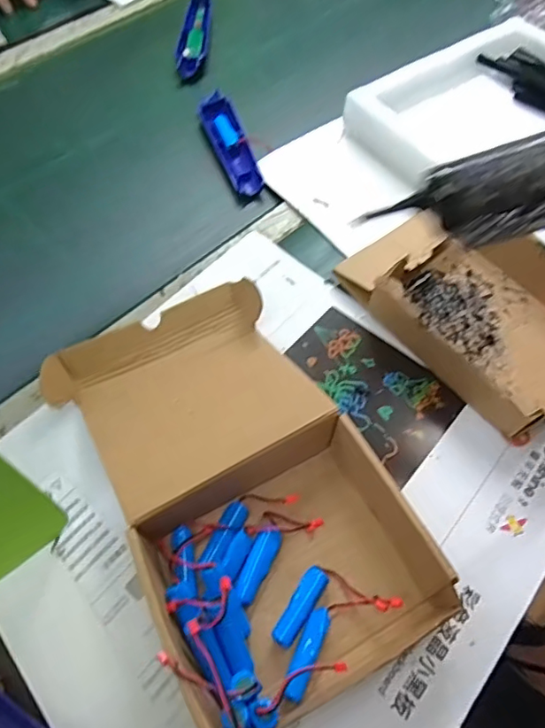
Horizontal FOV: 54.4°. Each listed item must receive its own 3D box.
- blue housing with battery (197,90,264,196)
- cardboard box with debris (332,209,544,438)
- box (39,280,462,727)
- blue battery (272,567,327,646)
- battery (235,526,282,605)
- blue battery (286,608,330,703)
[{"bbox_3d":[-0.046,-0.250,0.599,0.039,0.022,0.151,-19,62,-12],"label":"blue housing with battery"},{"bbox_3d":[0.179,-0.057,0.469,0.156,0.055,0.218,-36,67,-20],"label":"cardboard box with debris"},{"bbox_3d":[-0.028,0.073,0.376,0.181,0.050,0.312,-26,64,-16],"label":"box"},{"bbox_3d":[0.019,0.160,0.351,0.015,0.014,0.052,30,63,15],"label":"blue battery"},{"bbox_3d":[-0.009,0.137,0.363,0.016,0.014,0.051,22,62,11],"label":"battery"},{"bbox_3d":[0.021,0.182,0.335,0.012,0.016,0.054,22,62,11],"label":"blue battery"}]

